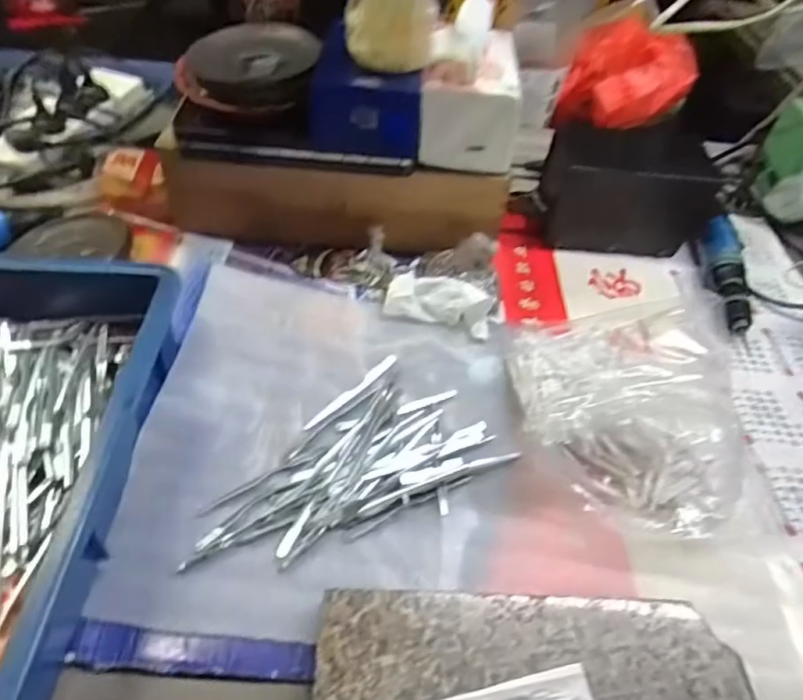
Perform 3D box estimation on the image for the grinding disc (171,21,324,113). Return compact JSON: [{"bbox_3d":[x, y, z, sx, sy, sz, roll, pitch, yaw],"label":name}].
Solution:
[{"bbox_3d":[-0.139,-0.263,0.523,0.118,0.022,0.103,3,60,1],"label":"grinding disc"}]

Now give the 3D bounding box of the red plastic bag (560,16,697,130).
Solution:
[{"bbox_3d":[0.318,-0.402,0.837,0.141,0.109,0.139,-14,50,-18],"label":"red plastic bag"}]

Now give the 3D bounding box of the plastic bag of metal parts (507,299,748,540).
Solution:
[{"bbox_3d":[0.168,0.031,0.453,0.147,0.083,0.217,4,47,-3],"label":"plastic bag of metal parts"}]

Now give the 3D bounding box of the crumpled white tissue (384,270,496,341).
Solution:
[{"bbox_3d":[0.036,-0.048,0.540,0.099,0.042,0.054,10,47,3],"label":"crumpled white tissue"}]

